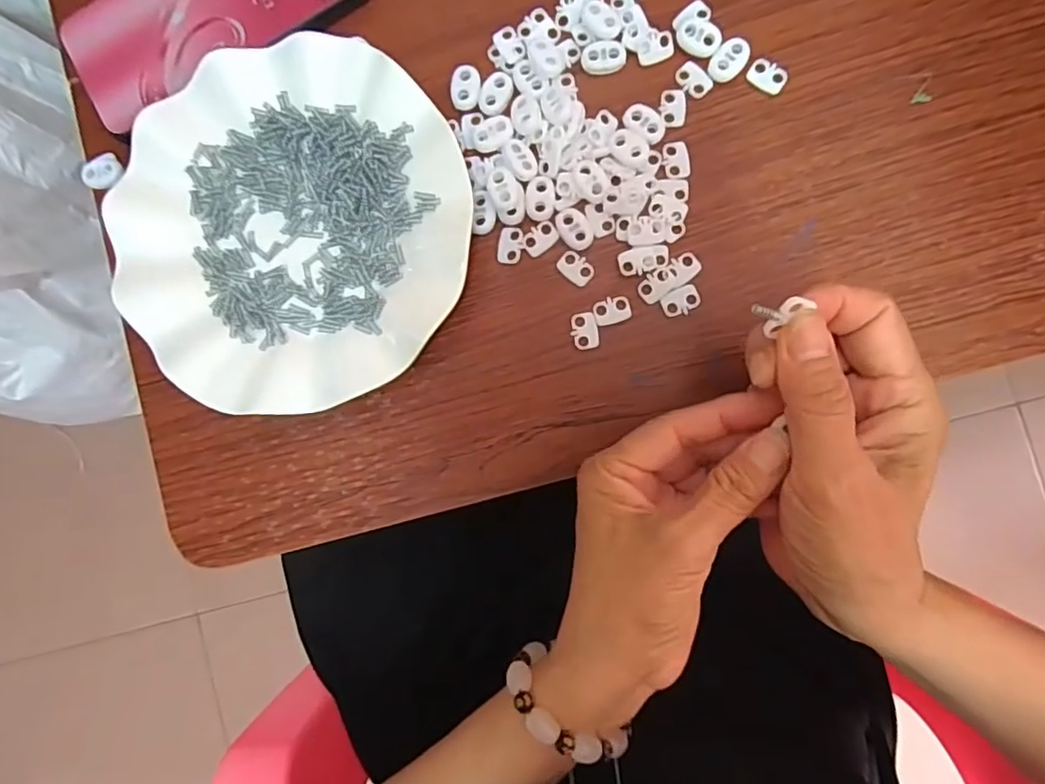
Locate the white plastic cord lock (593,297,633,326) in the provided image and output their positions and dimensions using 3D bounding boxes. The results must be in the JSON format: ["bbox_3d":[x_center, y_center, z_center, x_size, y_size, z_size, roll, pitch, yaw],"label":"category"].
[{"bbox_3d":[0.046,-0.042,0.290,0.018,0.004,0.013,-17,88,4],"label":"white plastic cord lock"}]

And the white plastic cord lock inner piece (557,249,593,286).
[{"bbox_3d":[0.027,-0.064,0.293,0.019,0.004,0.014,36,92,4],"label":"white plastic cord lock inner piece"}]

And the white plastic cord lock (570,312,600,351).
[{"bbox_3d":[0.032,-0.031,0.292,0.013,0.004,0.019,-7,89,5],"label":"white plastic cord lock"}]

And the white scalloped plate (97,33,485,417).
[{"bbox_3d":[-0.118,-0.084,0.295,0.179,0.024,0.184,0,89,5],"label":"white scalloped plate"}]

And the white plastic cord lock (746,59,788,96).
[{"bbox_3d":[0.123,-0.159,0.287,0.019,0.004,0.014,34,92,4],"label":"white plastic cord lock"}]

